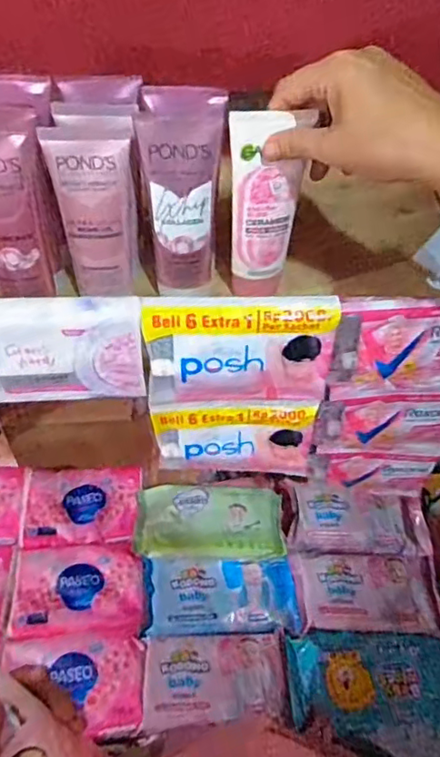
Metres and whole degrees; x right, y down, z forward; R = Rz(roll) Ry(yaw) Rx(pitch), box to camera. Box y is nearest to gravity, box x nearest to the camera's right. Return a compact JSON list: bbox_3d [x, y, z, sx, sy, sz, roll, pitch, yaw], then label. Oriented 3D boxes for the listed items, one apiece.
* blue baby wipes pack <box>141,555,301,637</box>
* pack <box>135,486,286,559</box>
[{"bbox_3d":[0.002,0.262,0.672,0.181,0.028,0.088,-1,50,-4],"label":"blue baby wipes pack"},{"bbox_3d":[-0.011,0.178,0.703,0.186,0.036,0.094,5,50,1],"label":"pack"}]

